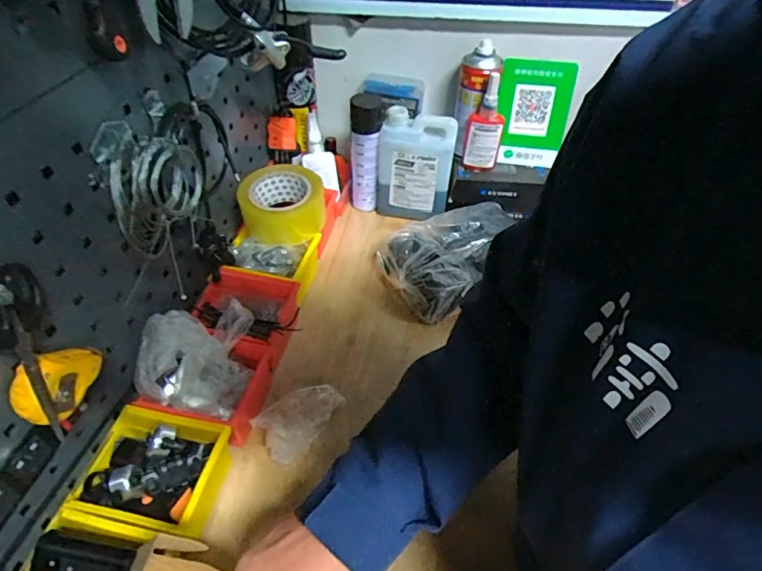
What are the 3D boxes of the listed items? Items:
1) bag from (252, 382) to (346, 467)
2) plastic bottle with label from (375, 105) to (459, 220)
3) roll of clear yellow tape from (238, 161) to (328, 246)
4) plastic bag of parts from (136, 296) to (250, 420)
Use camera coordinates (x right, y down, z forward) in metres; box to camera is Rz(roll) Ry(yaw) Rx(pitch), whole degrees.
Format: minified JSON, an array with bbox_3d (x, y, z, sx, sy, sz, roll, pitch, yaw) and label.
[{"bbox_3d":[-0.087,0.154,0.543,0.074,0.048,0.106,36,55,28],"label":"bag"},{"bbox_3d":[0.058,-0.191,0.779,0.119,0.172,0.058,17,48,14],"label":"plastic bottle with label"},{"bbox_3d":[-0.144,-0.119,0.691,0.119,0.072,0.102,-10,48,-11],"label":"roll of clear yellow tape"},{"bbox_3d":[-0.198,0.060,0.515,0.101,0.073,0.129,9,47,7],"label":"plastic bag of parts"}]

